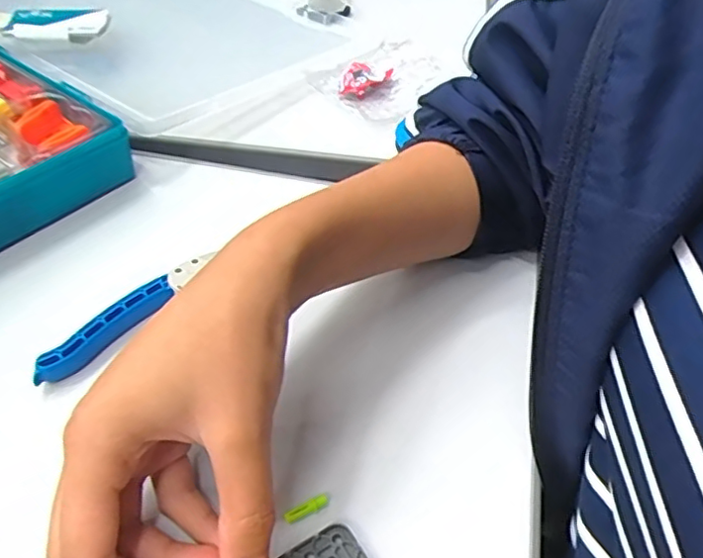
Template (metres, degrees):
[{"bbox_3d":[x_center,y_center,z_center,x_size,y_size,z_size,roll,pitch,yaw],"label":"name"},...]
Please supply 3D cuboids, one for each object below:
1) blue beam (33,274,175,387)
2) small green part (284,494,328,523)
[{"bbox_3d":[-0.125,0.026,0.312,0.010,0.014,0.077,31,53,27],"label":"blue beam"},{"bbox_3d":[-0.019,0.096,0.257,0.018,0.005,0.006,-22,50,-21],"label":"small green part"}]

